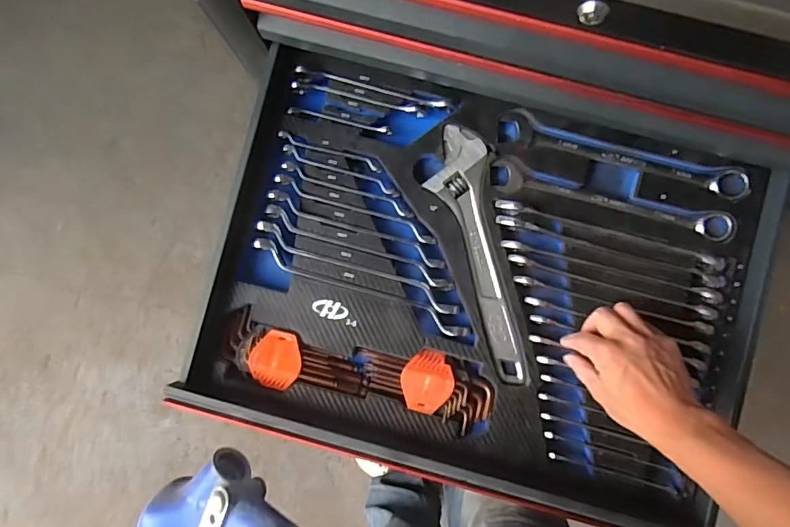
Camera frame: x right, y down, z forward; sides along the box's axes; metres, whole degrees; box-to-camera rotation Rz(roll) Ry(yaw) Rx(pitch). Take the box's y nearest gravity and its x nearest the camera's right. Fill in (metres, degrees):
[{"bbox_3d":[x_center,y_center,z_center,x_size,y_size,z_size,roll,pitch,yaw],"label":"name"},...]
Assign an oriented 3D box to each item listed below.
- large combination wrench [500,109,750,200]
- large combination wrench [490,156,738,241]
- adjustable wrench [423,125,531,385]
[{"bbox_3d":[0.254,-0.117,0.568,0.271,0.018,0.039,17,87,4],"label":"large combination wrench"},{"bbox_3d":[0.241,-0.070,0.564,0.263,0.017,0.038,14,87,4],"label":"large combination wrench"},{"bbox_3d":[0.097,-0.009,0.561,0.065,0.017,0.286,-16,85,2],"label":"adjustable wrench"}]

